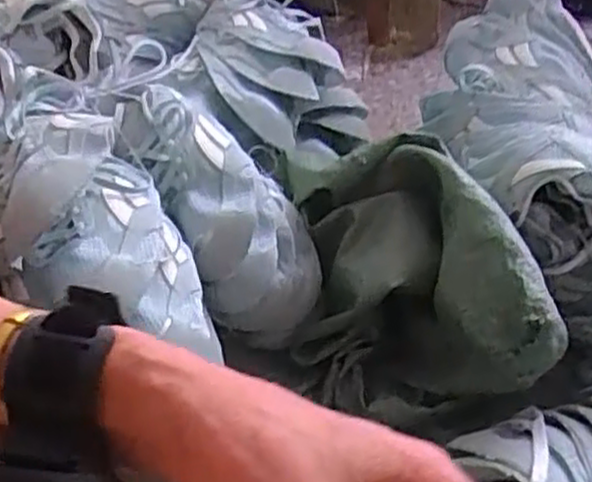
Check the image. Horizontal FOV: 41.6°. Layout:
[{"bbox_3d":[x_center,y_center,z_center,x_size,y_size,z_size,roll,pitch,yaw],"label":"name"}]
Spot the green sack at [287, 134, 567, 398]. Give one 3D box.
[{"bbox_3d":[0.123,0.038,0.858,0.247,0.202,0.305,-2,46,2],"label":"green sack"}]

